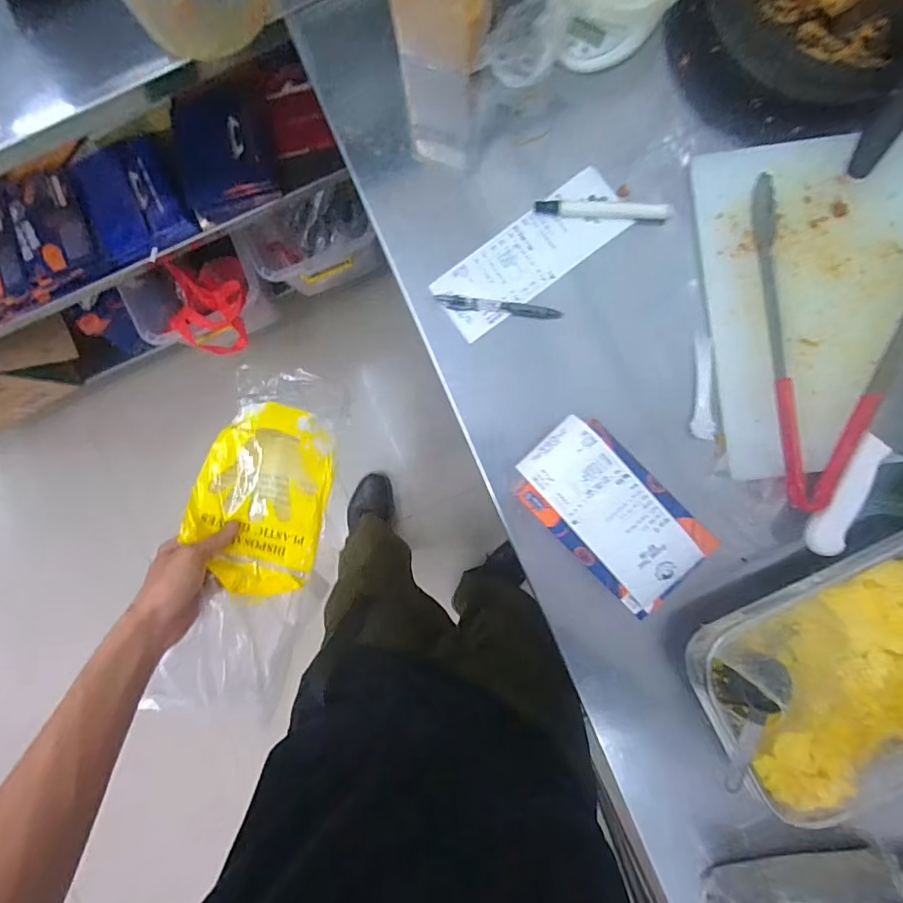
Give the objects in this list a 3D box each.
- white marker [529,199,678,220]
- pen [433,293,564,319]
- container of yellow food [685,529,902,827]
[{"bbox_3d":[0.161,-0.260,0.531,0.140,0.015,0.018,5,90,2],"label":"white marker"},{"bbox_3d":[0.051,-0.156,0.539,0.133,0.013,0.015,7,90,2],"label":"pen"},{"bbox_3d":[0.403,0.219,0.496,0.293,0.062,0.215,-26,89,2],"label":"container of yellow food"}]

